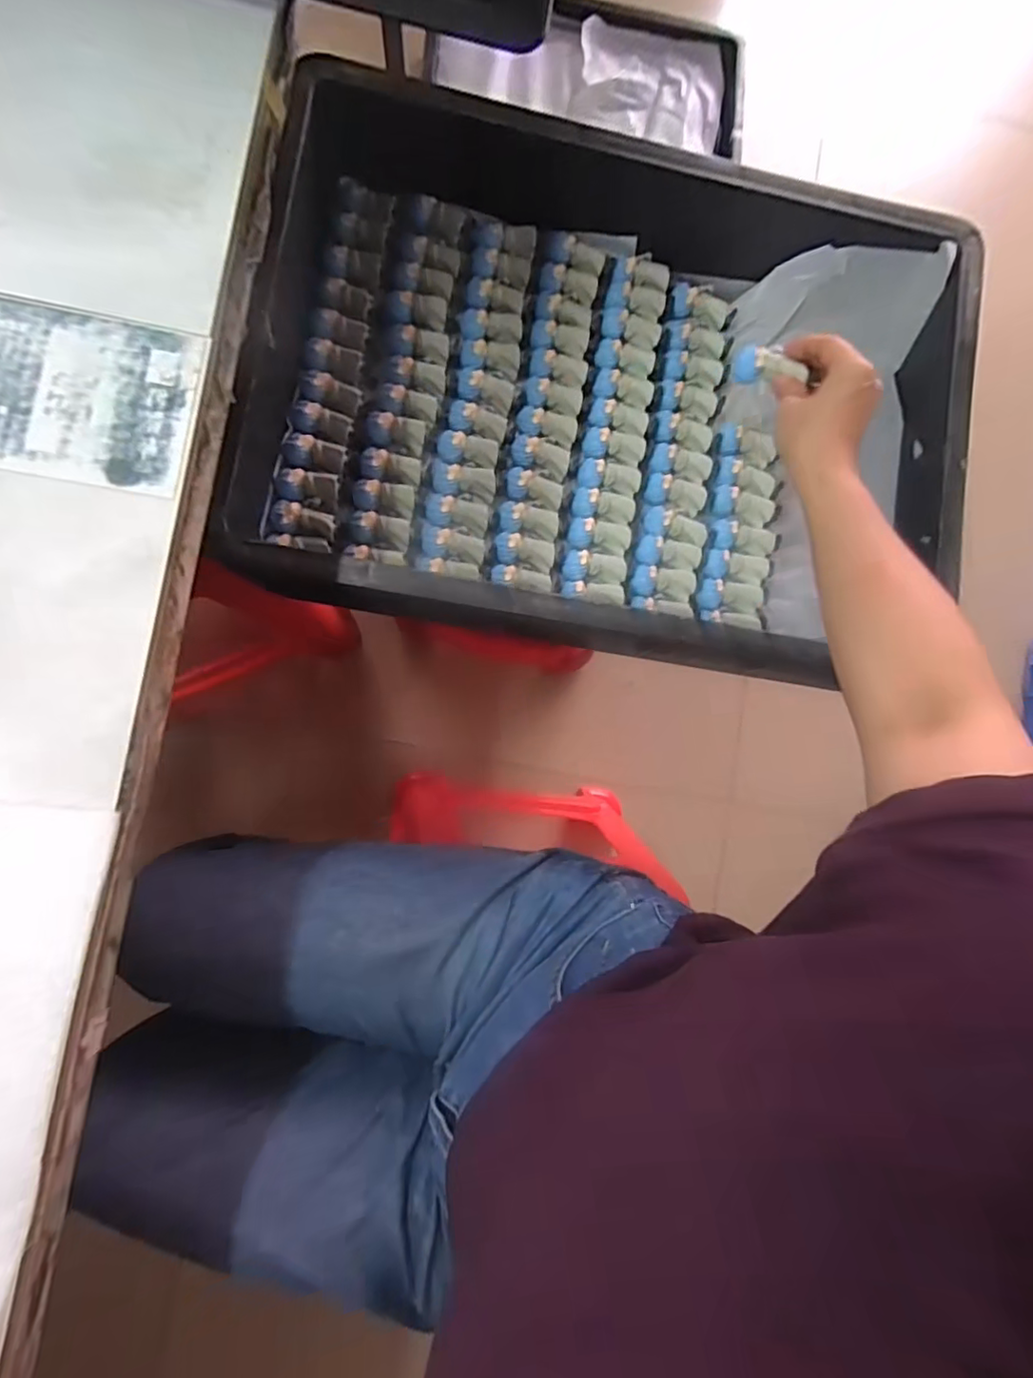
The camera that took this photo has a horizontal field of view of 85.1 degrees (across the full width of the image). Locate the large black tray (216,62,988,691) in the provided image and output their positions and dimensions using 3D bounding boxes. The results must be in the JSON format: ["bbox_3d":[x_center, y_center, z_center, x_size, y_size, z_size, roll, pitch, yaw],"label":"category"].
[{"bbox_3d":[0.090,-0.266,0.489,0.567,0.102,0.442,8,84,-6],"label":"large black tray"}]

